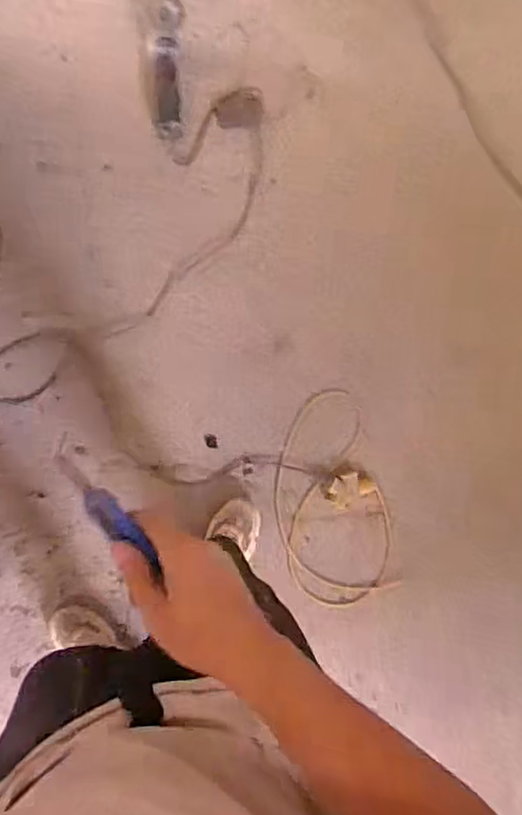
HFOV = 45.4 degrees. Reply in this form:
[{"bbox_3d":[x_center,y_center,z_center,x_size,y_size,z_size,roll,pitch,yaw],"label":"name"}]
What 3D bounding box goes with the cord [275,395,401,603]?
[{"bbox_3d":[0.159,0.218,1.458,0.272,0.059,0.501,-15,88,-12],"label":"cord"}]

